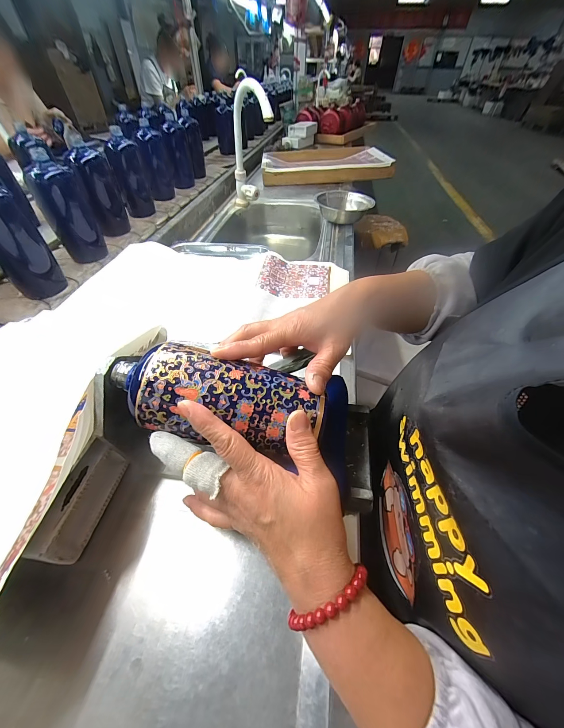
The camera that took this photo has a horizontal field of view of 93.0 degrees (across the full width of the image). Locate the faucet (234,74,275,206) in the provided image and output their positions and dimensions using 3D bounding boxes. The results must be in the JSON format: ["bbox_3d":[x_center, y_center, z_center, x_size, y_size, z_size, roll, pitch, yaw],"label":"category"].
[{"bbox_3d":[-0.097,-0.602,0.760,0.059,0.325,0.156,-24,80,-21],"label":"faucet"}]

